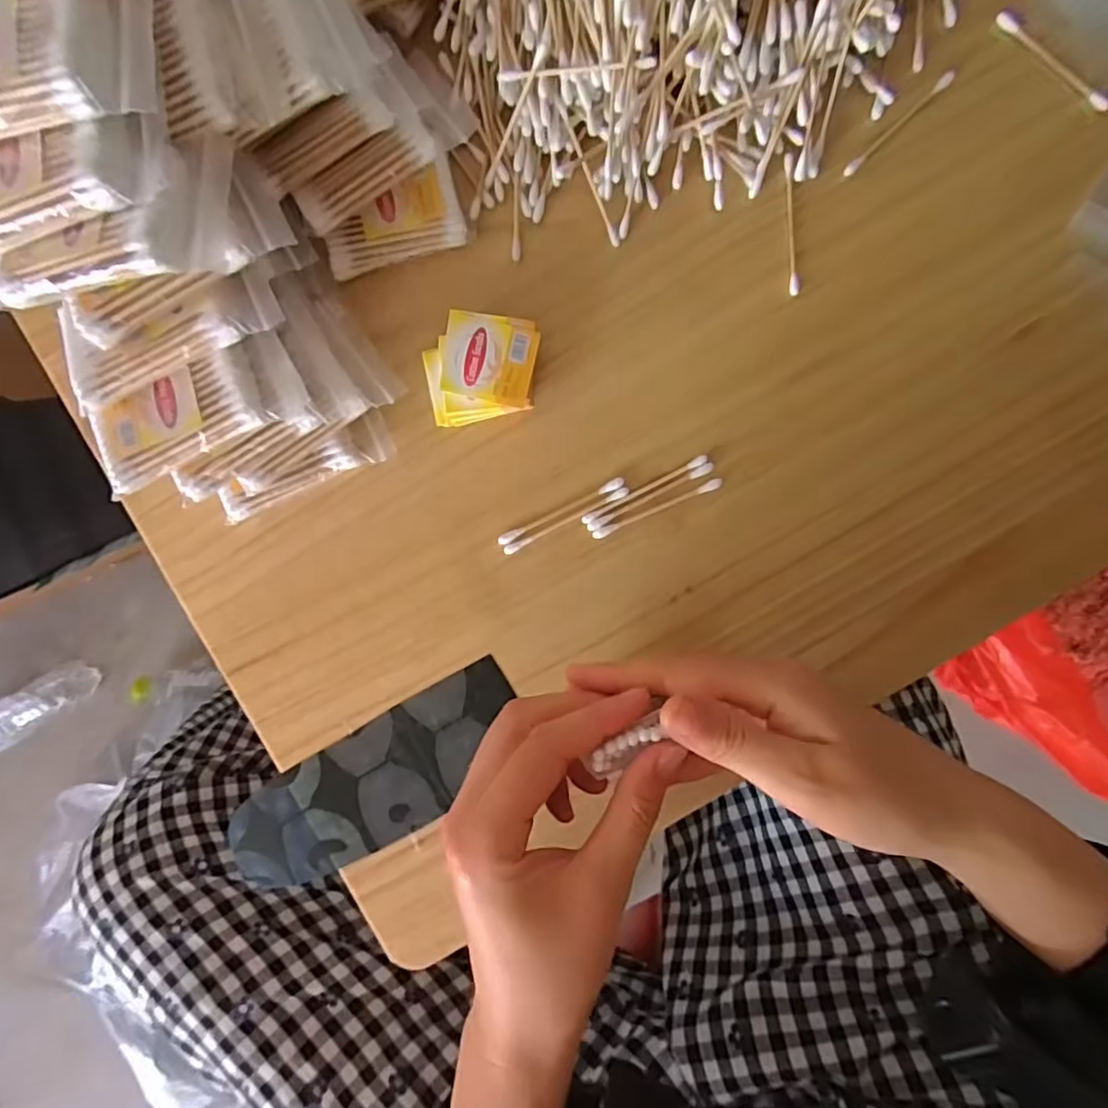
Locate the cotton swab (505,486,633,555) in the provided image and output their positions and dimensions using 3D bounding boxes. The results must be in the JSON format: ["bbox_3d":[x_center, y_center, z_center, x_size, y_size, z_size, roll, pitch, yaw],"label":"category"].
[{"bbox_3d":[0.006,-0.017,0.321,0.071,0.004,0.005,-27,92,1],"label":"cotton swab"}]

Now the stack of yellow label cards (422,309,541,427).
[{"bbox_3d":[-0.037,-0.092,0.314,0.056,0.021,0.052,3,92,0],"label":"stack of yellow label cards"}]

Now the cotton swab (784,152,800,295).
[{"bbox_3d":[0.122,-0.169,0.316,0.005,0.004,0.070,-3,92,0],"label":"cotton swab"}]

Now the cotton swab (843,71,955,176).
[{"bbox_3d":[0.176,-0.219,0.312,0.073,0.004,0.006,-43,92,2],"label":"cotton swab"}]

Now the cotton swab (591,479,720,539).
[{"bbox_3d":[0.054,-0.023,0.320,0.071,0.004,0.005,-24,92,1],"label":"cotton swab"}]

